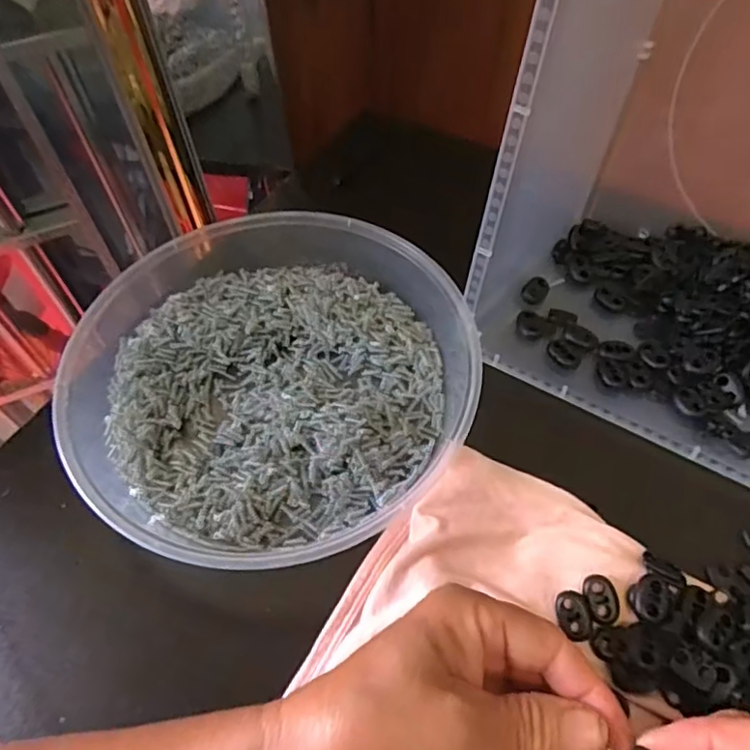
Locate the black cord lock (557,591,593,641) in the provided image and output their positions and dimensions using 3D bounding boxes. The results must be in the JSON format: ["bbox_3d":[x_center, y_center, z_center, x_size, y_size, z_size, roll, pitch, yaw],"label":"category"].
[{"bbox_3d":[0.093,0.111,0.270,0.015,0.004,0.021,-9,58,-3],"label":"black cord lock"}]

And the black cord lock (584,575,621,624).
[{"bbox_3d":[0.107,0.104,0.273,0.015,0.004,0.021,-12,58,-5],"label":"black cord lock"}]

